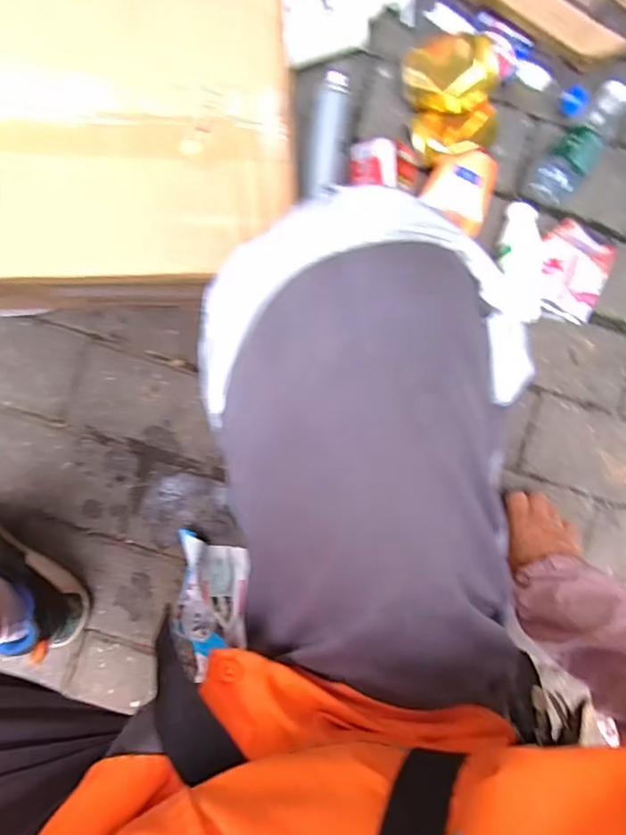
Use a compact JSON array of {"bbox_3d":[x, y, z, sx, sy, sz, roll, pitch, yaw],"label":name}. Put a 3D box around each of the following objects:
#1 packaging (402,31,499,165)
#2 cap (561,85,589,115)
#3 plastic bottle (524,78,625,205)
[{"bbox_3d":[0.168,-0.393,0.691,0.112,0.077,0.149,-12,90,-5],"label":"packaging"},{"bbox_3d":[0.336,-0.407,0.720,0.029,0.025,0.030,0,91,-5],"label":"cap"},{"bbox_3d":[0.347,-0.355,0.717,0.050,0.058,0.186,37,86,-2],"label":"plastic bottle"}]

